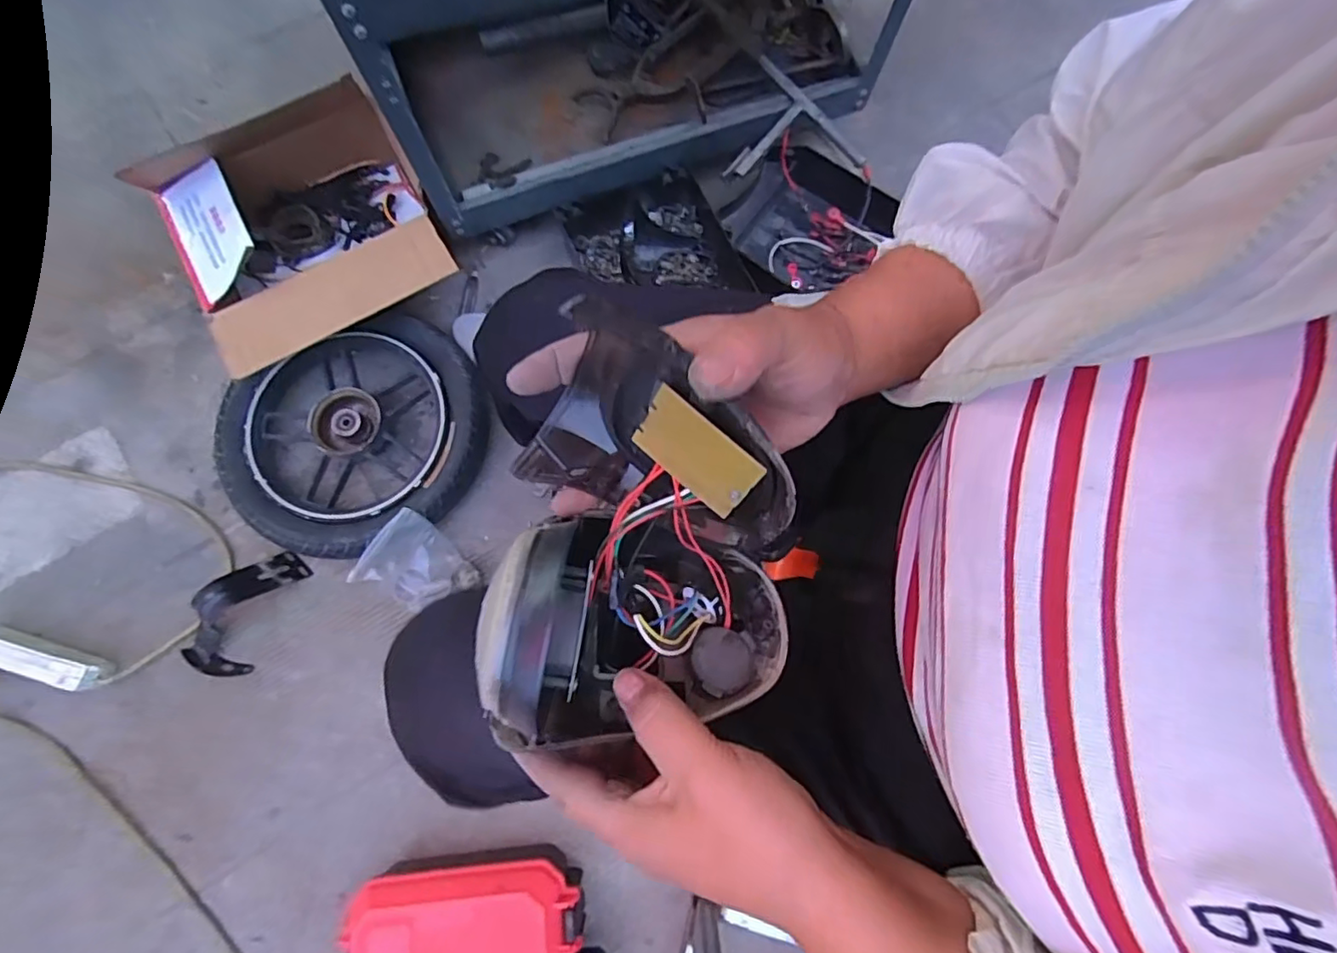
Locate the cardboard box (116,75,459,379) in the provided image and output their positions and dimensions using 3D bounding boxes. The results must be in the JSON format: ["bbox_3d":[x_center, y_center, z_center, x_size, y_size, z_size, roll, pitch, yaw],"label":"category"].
[{"bbox_3d":[-0.481,-0.317,0.826,0.310,0.160,0.312,-30,81,-5],"label":"cardboard box"}]

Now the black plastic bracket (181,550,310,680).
[{"bbox_3d":[-0.551,0.184,0.763,0.082,0.083,0.182,41,82,7],"label":"black plastic bracket"}]

